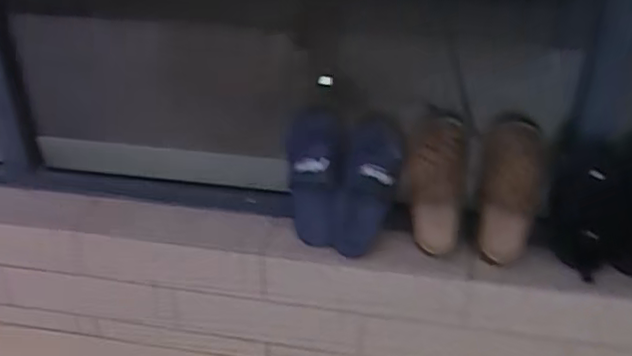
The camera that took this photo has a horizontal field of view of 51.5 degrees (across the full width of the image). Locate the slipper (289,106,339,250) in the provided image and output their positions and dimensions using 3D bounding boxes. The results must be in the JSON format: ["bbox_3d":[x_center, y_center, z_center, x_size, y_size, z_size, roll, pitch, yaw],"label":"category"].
[{"bbox_3d":[-0.005,0.004,1.270,0.091,0.267,0.065,-1,32,-1],"label":"slipper"}]

